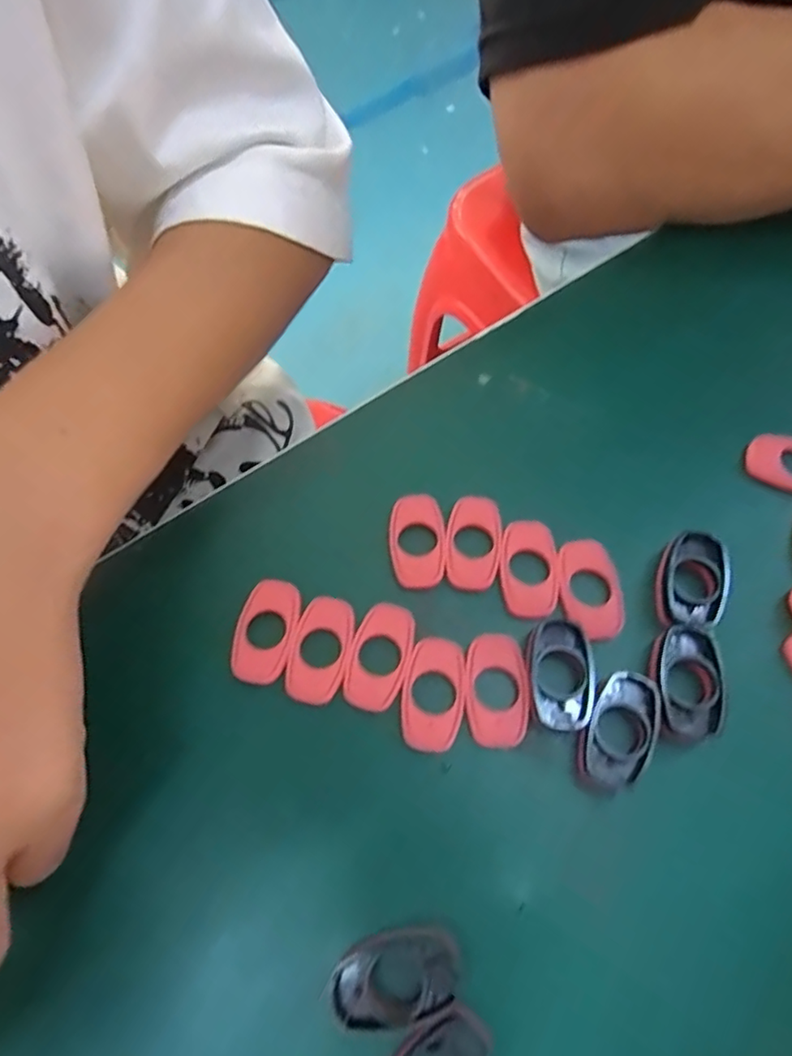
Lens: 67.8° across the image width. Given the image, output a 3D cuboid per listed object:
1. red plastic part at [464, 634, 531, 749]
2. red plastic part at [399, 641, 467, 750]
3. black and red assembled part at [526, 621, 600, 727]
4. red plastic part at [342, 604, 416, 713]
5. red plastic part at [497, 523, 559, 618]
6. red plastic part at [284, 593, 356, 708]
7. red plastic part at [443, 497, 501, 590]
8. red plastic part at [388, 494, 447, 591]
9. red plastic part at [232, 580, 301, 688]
[{"bbox_3d":[0.030,0.048,0.176,0.019,0.004,0.032,-1,67,2],"label":"red plastic part"},{"bbox_3d":[0.012,0.049,0.176,0.018,0.004,0.032,5,67,4],"label":"red plastic part"},{"bbox_3d":[0.049,0.043,0.174,0.019,0.008,0.030,-1,67,2],"label":"black and red assembled part"},{"bbox_3d":[-0.005,0.039,0.181,0.018,0.004,0.032,15,68,8],"label":"red plastic part"},{"bbox_3d":[0.043,0.013,0.191,0.019,0.004,0.031,6,67,5],"label":"red plastic part"},{"bbox_3d":[-0.023,0.037,0.183,0.018,0.004,0.033,9,67,6],"label":"red plastic part"},{"bbox_3d":[0.026,0.004,0.196,0.018,0.004,0.032,3,67,3],"label":"red plastic part"},{"bbox_3d":[0.007,0.004,0.197,0.018,0.004,0.032,-2,67,1],"label":"red plastic part"},{"bbox_3d":[-0.041,0.032,0.185,0.018,0.004,0.033,9,67,6],"label":"red plastic part"}]

